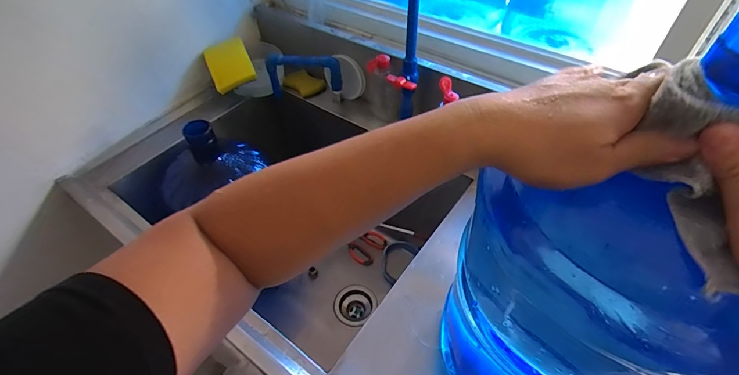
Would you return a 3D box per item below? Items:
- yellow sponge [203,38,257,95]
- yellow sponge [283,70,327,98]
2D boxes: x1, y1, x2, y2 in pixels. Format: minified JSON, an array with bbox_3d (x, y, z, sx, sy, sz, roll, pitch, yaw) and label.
[{"bbox_3d":[-0.334,-0.292,0.905,0.098,0.106,0.041,-26,22,-18],"label":"yellow sponge"},{"bbox_3d":[-0.171,-0.270,0.990,0.101,0.026,0.074,29,55,24],"label":"yellow sponge"}]

